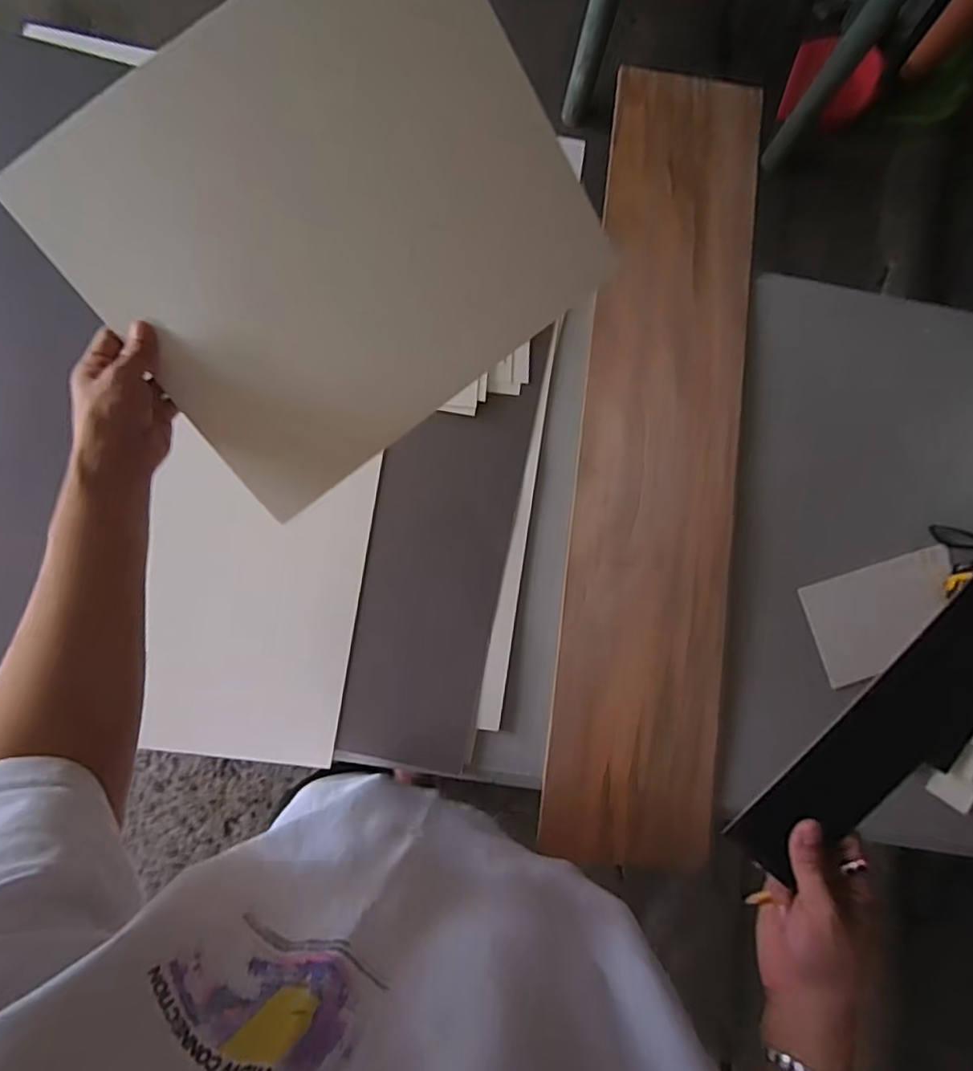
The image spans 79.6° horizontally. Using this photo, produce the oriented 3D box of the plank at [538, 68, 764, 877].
[{"bbox_3d":[0.221,-0.118,0.730,0.204,0.022,0.996,8,83,-4],"label":"plank"}]

